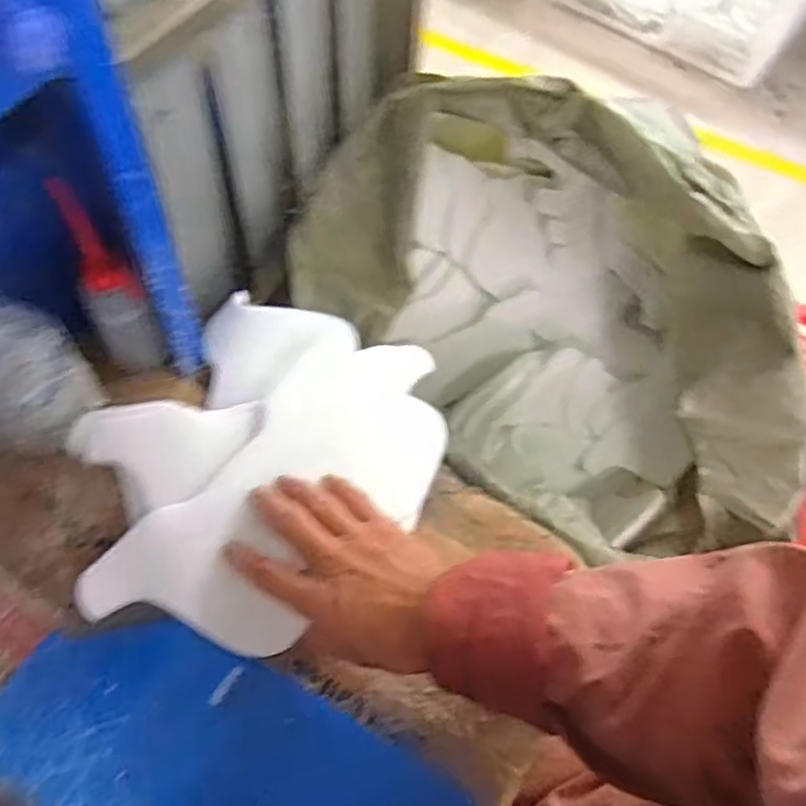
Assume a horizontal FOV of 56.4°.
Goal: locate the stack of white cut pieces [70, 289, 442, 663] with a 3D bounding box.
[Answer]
[{"bbox_3d":[-0.110,0.038,0.562,0.231,0.059,0.283,28,61,12],"label":"stack of white cut pieces"}]

